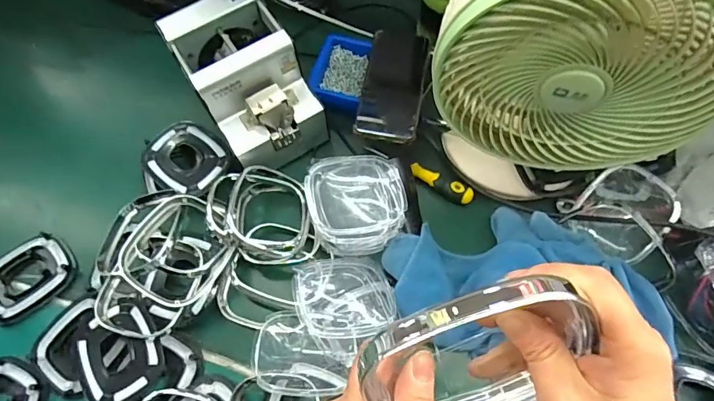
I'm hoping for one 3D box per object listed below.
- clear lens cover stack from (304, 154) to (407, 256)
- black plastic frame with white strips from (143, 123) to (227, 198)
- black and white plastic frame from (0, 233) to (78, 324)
[{"bbox_3d":[0.001,0.001,0.529,0.112,0.049,0.120,-14,75,2],"label":"clear lens cover stack"},{"bbox_3d":[-0.225,-0.056,0.604,0.111,0.023,0.092,28,71,14],"label":"black plastic frame with white strips"},{"bbox_3d":[-0.410,0.094,0.564,0.101,0.022,0.084,-40,71,-13],"label":"black and white plastic frame"}]

